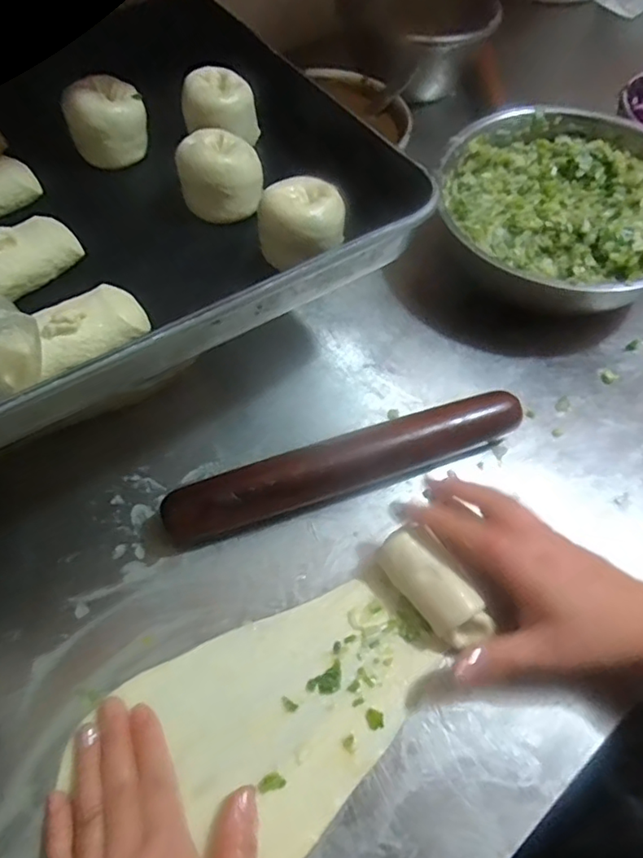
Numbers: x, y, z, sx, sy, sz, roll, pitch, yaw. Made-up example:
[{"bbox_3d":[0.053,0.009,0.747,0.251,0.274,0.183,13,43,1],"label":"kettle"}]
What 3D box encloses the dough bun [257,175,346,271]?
[{"bbox_3d":[-0.012,-0.137,0.382,0.055,0.043,0.052,1,58,-1],"label":"dough bun"}]

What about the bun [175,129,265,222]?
[{"bbox_3d":[-0.074,-0.185,0.421,0.059,0.042,0.059,-4,58,-3],"label":"bun"}]

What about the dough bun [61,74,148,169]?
[{"bbox_3d":[-0.169,-0.242,0.449,0.058,0.045,0.058,-17,60,-11],"label":"dough bun"}]

